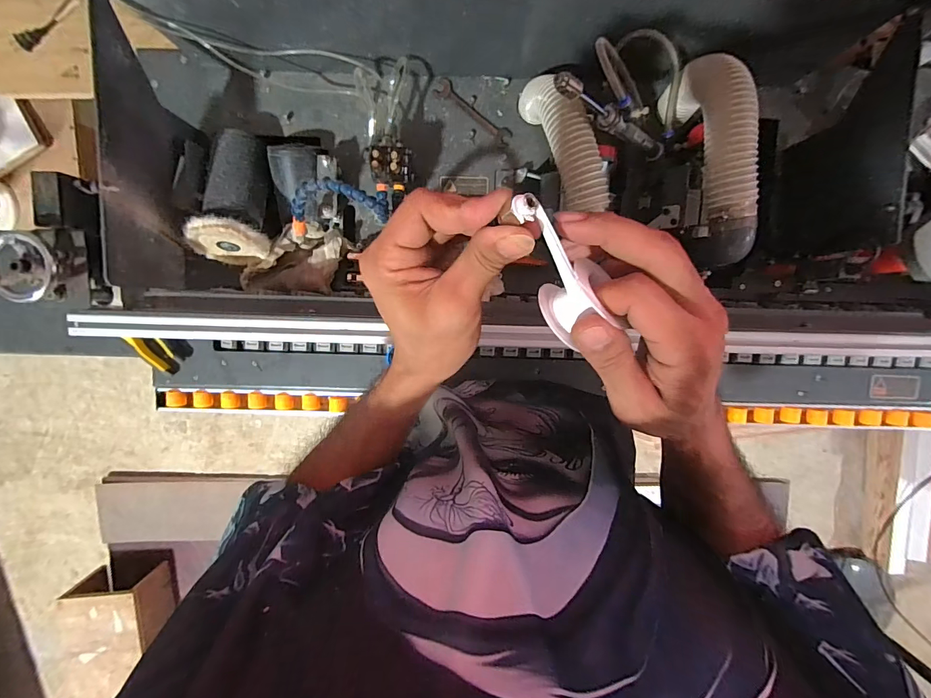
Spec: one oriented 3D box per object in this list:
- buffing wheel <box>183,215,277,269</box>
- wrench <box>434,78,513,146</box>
[{"bbox_3d":[-0.339,-0.151,0.583,0.104,0.095,0.029,4,70,-9],"label":"buffing wheel"},{"bbox_3d":[0.014,-0.370,0.628,0.135,0.004,0.029,35,95,-3],"label":"wrench"}]

